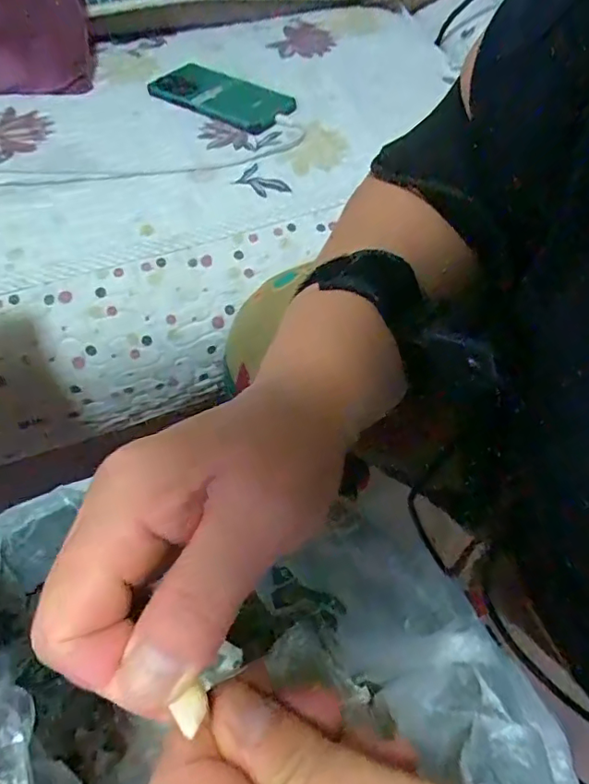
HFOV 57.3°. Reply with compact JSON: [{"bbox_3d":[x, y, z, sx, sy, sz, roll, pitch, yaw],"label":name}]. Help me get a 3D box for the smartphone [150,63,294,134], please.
[{"bbox_3d":[-0.081,-0.327,0.593,0.154,0.009,0.083,30,59,19],"label":"smartphone"}]

